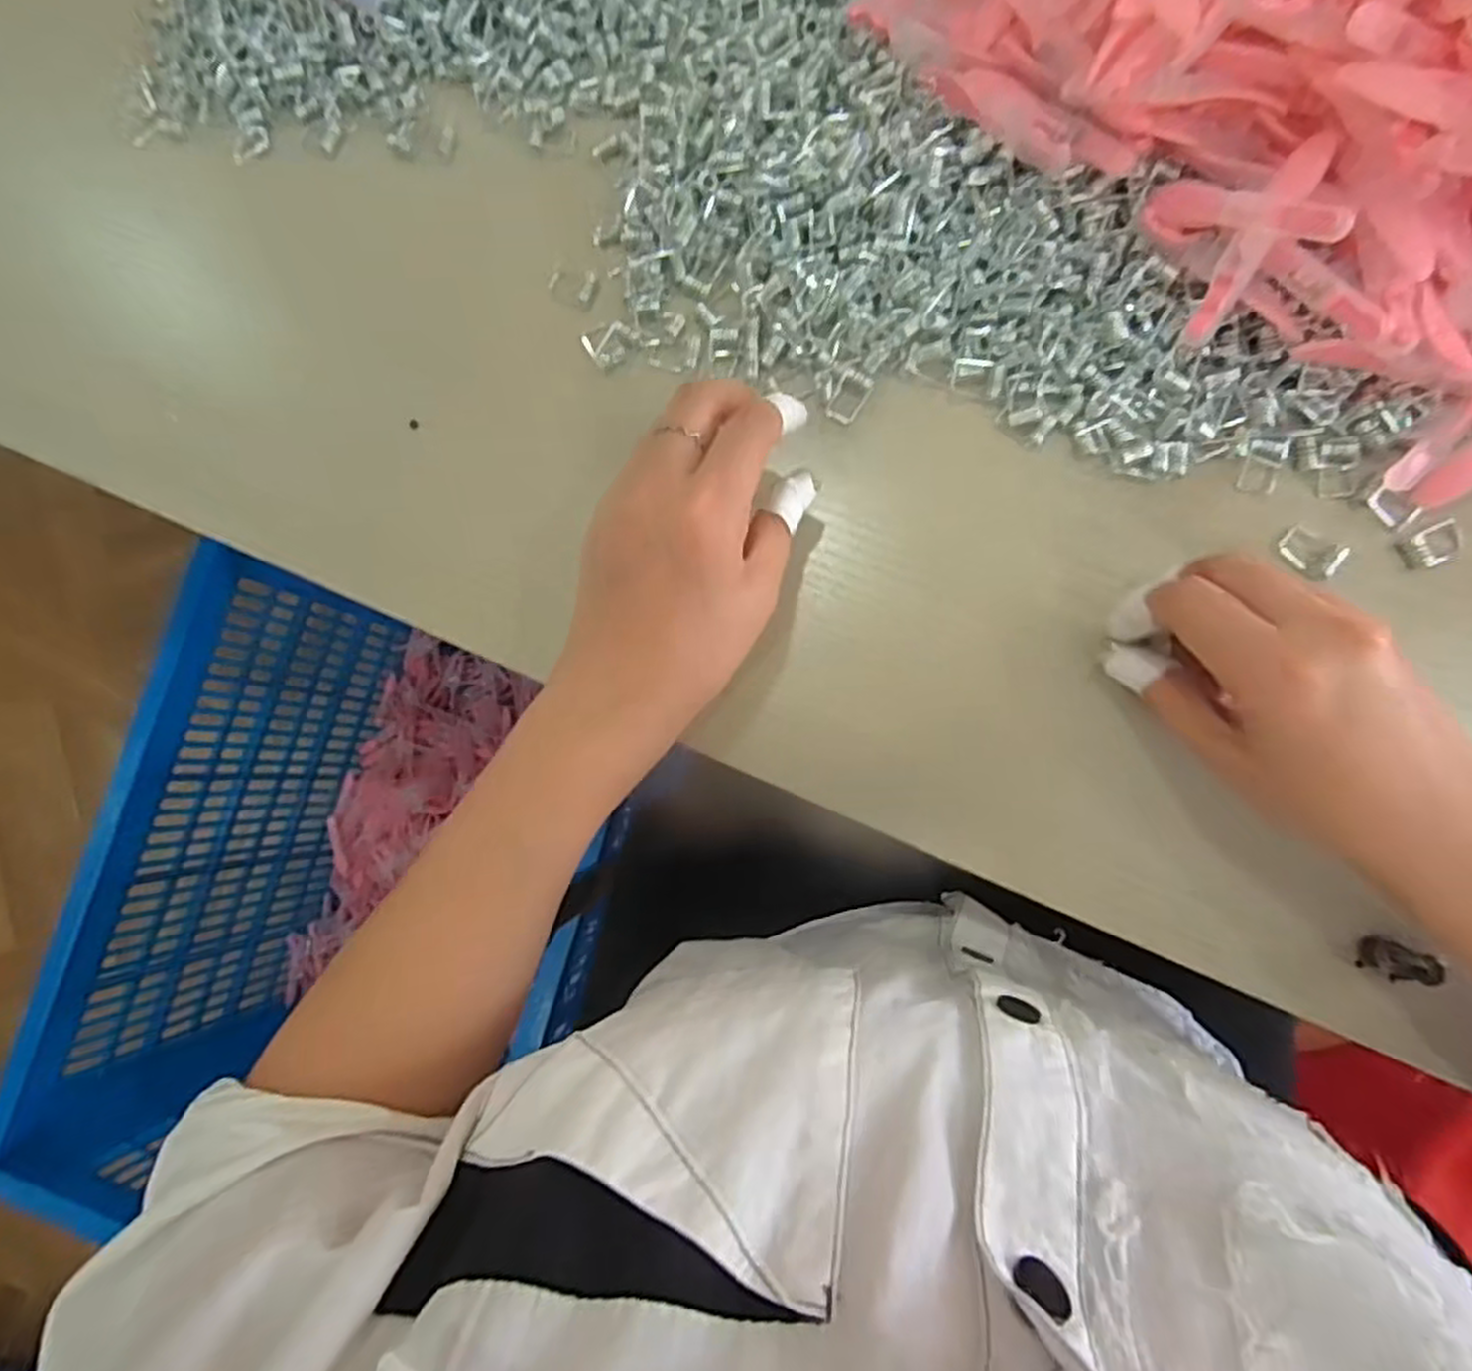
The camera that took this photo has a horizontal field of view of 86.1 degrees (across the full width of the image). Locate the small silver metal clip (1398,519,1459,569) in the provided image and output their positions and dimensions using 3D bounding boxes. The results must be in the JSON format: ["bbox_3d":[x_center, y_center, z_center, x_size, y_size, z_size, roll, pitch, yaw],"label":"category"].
[{"bbox_3d":[0.280,-0.056,0.314,0.024,0.007,0.016,-26,81,3],"label":"small silver metal clip"}]

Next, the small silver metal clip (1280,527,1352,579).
[{"bbox_3d":[0.232,-0.054,0.317,0.022,0.009,0.016,38,89,8],"label":"small silver metal clip"}]

